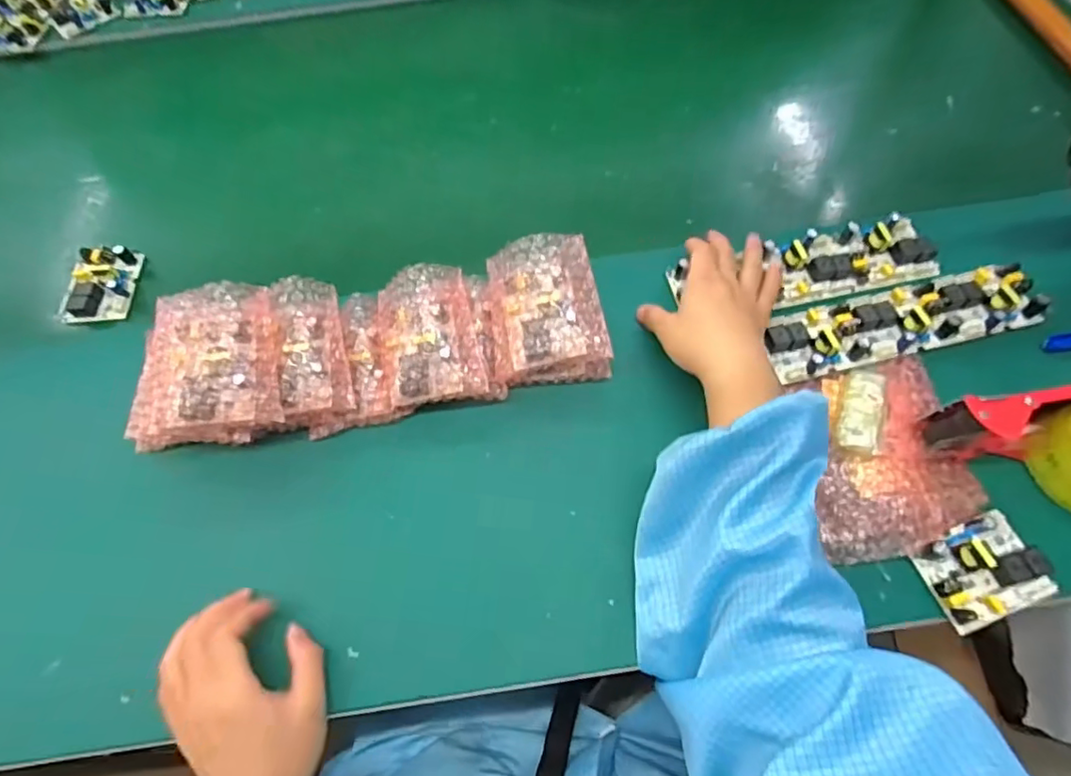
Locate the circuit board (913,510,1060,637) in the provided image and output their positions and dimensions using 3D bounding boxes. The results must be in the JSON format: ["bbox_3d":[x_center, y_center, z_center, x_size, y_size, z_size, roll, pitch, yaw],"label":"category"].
[{"bbox_3d":[0.317,0.126,0.390,0.079,0.023,0.061,-18,65,-6],"label":"circuit board"}]

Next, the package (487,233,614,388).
[{"bbox_3d":[0.009,-0.065,0.467,0.093,0.066,0.104,-7,64,0],"label":"package"}]

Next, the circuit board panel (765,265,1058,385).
[{"bbox_3d":[0.314,-0.059,0.473,0.231,0.020,0.059,-13,64,-3],"label":"circuit board panel"}]

